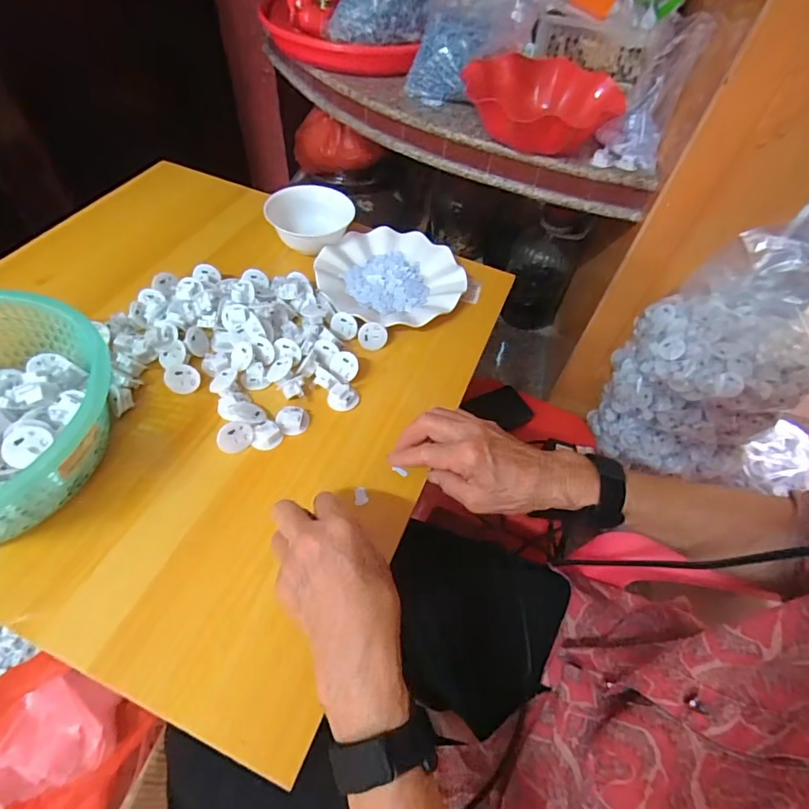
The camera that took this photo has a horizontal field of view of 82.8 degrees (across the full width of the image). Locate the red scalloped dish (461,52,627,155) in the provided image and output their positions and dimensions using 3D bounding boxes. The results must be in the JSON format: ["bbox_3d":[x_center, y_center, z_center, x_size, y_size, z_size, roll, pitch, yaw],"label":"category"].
[{"bbox_3d":[0.213,-0.435,0.675,0.213,0.063,0.208,-5,55,-9],"label":"red scalloped dish"}]

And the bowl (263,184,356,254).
[{"bbox_3d":[-0.129,-0.254,0.628,0.109,0.044,0.109,6,54,-1],"label":"bowl"}]

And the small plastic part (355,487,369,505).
[{"bbox_3d":[-0.040,0.084,0.425,0.012,0.004,0.019,0,55,-6],"label":"small plastic part"}]

